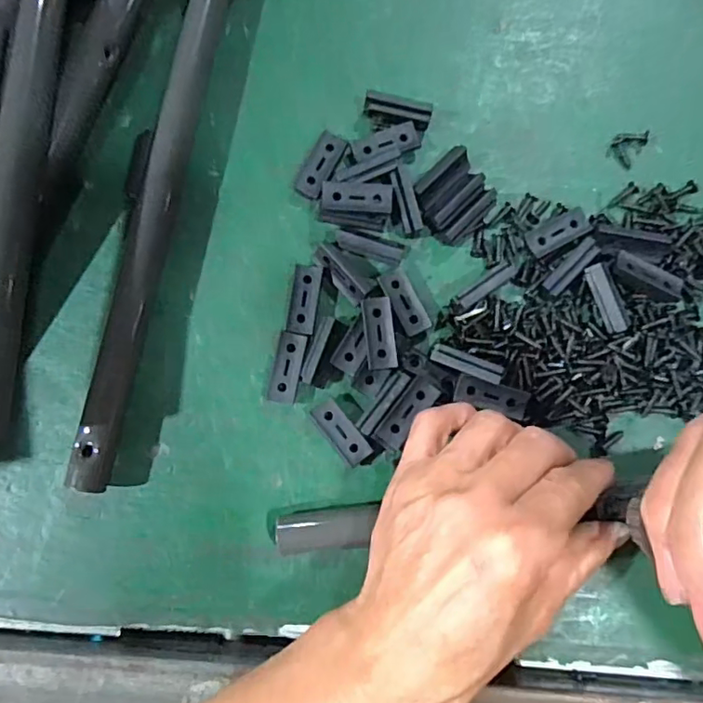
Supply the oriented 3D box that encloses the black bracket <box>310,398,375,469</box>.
[{"bbox_3d":[-0.004,0.040,0.277,0.014,0.008,0.034,-38,86,-4],"label":"black bracket"}]

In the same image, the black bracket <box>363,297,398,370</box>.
[{"bbox_3d":[0.014,-0.009,0.273,0.014,0.011,0.035,-5,84,-1],"label":"black bracket"}]

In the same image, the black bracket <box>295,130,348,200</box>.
[{"bbox_3d":[-0.016,-0.096,0.290,0.014,0.006,0.034,28,85,3],"label":"black bracket"}]

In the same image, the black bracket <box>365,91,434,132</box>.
[{"bbox_3d":[0.024,-0.125,0.293,0.034,0.014,0.011,13,84,1],"label":"black bracket"}]

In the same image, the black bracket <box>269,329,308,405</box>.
[{"bbox_3d":[-0.032,0.008,0.279,0.014,0.008,0.034,13,84,1],"label":"black bracket"}]

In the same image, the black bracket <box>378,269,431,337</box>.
[{"bbox_3d":[0.028,-0.025,0.283,0.015,0.008,0.034,-28,85,-3],"label":"black bracket"}]

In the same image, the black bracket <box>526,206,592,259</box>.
[{"bbox_3d":[0.106,-0.061,0.286,0.036,0.011,0.015,-31,85,-3],"label":"black bracket"}]

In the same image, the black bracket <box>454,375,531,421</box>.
[{"bbox_3d":[0.067,0.021,0.265,0.035,0.006,0.013,13,84,1],"label":"black bracket"}]

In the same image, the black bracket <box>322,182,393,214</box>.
[{"bbox_3d":[0.003,-0.077,0.279,0.035,0.004,0.014,3,90,-3],"label":"black bracket"}]

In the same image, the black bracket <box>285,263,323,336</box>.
[{"bbox_3d":[-0.023,-0.026,0.282,0.013,0.008,0.034,8,84,1],"label":"black bracket"}]

